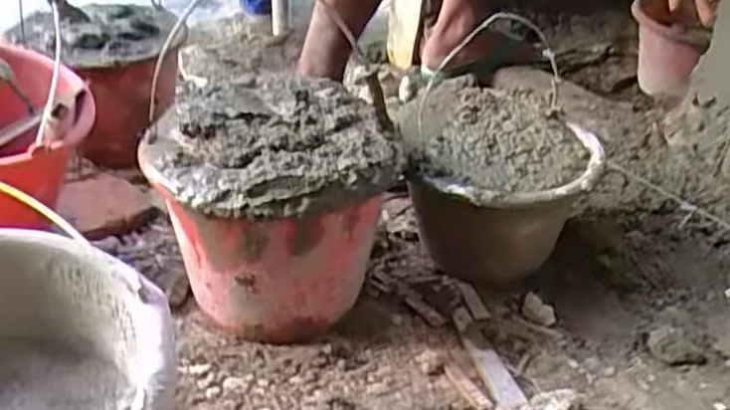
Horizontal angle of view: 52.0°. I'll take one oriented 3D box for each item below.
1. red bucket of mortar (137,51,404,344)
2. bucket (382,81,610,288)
[{"bbox_3d":[-0.095,0.020,0.809,0.235,0.243,0.224,1,29,0],"label":"red bucket of mortar"},{"bbox_3d":[0.153,-0.012,0.921,0.239,0.180,0.238,0,29,-3],"label":"bucket"}]

